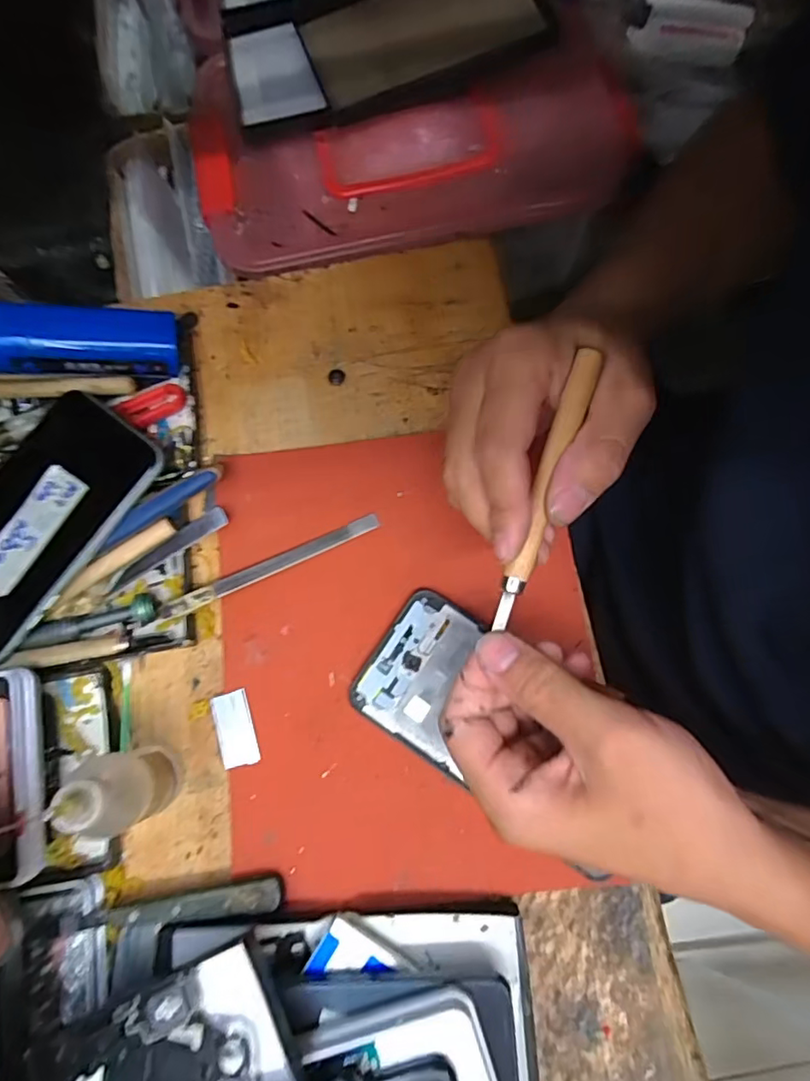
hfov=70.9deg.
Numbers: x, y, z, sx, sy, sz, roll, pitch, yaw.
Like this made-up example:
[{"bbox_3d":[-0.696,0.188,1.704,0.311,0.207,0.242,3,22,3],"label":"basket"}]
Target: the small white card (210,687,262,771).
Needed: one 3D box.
[{"bbox_3d":[-0.093,0.103,0.311,0.020,0.004,0.039,-16,77,-2],"label":"small white card"}]

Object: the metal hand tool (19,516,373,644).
[{"bbox_3d":[-0.111,0.025,0.324,0.202,0.007,0.022,-18,77,-3],"label":"metal hand tool"}]

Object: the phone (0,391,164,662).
[{"bbox_3d":[-0.202,-0.010,0.315,0.070,0.012,0.142,38,83,-1],"label":"phone"}]

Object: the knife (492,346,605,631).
[{"bbox_3d":[0.059,-0.021,0.238,0.010,0.007,0.119,18,91,4],"label":"knife"}]

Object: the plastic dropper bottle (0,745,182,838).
[{"bbox_3d":[-0.136,0.112,0.251,0.035,0.129,0.033,-15,77,-2],"label":"plastic dropper bottle"}]

